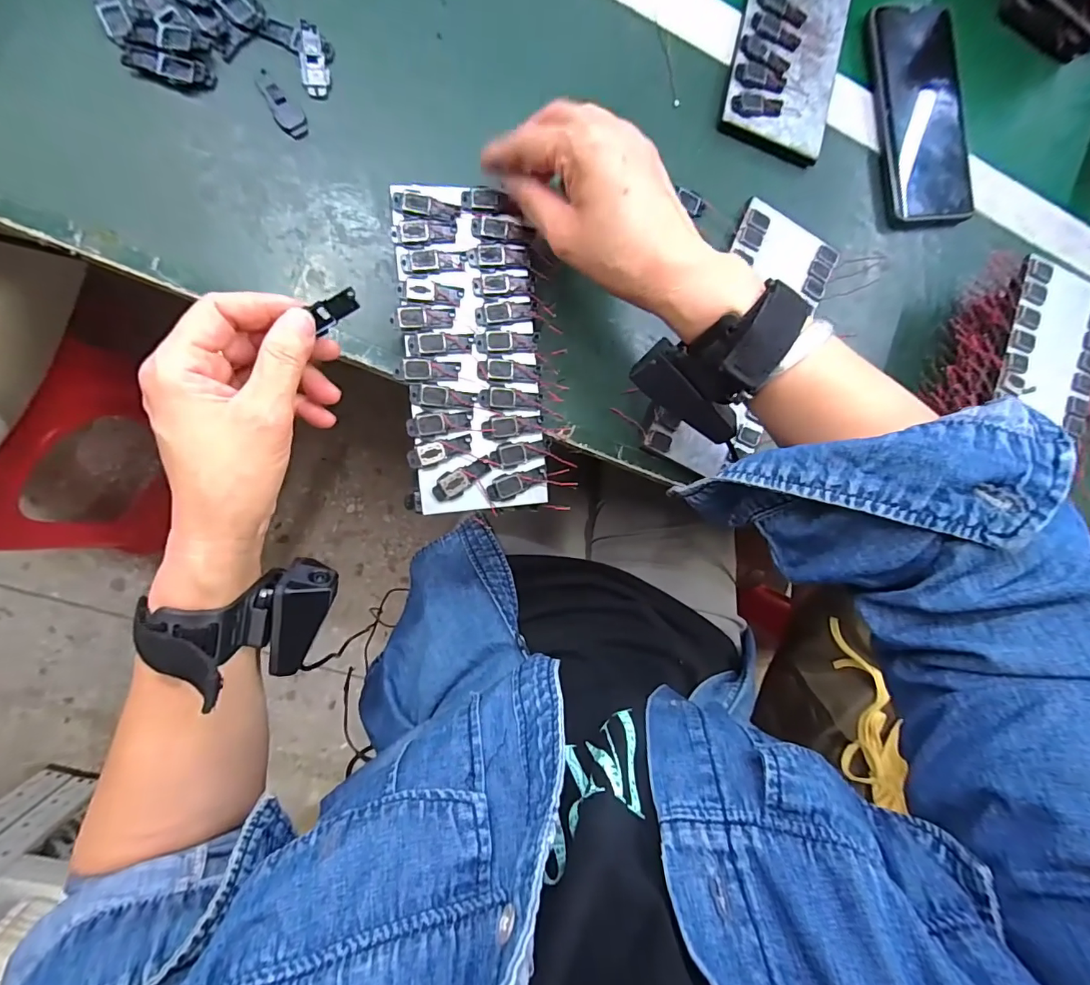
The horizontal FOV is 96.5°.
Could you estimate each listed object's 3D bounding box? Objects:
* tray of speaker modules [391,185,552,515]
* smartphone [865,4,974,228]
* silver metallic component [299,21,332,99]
[{"bbox_3d":[-0.047,-0.089,0.315,0.086,0.029,0.197,-3,94,-8],"label":"tray of speaker modules"},{"bbox_3d":[0.298,-0.292,0.378,0.077,0.009,0.161,-11,95,-7],"label":"smartphone"},{"bbox_3d":[-0.142,-0.266,0.299,0.016,0.005,0.041,-5,94,-8],"label":"silver metallic component"}]

